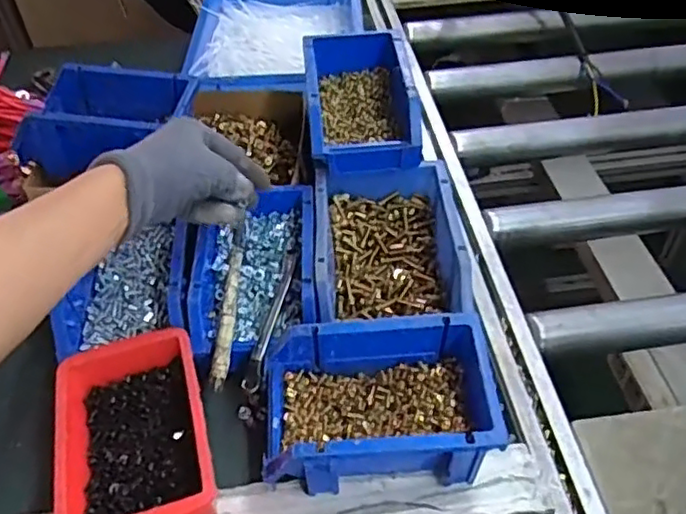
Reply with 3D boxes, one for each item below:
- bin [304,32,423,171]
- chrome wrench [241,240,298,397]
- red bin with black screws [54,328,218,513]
[{"bbox_3d":[0.016,-0.157,0.619,0.100,0.059,0.166,-5,46,-2],"label":"bin"},{"bbox_3d":[-0.056,0.043,0.529,0.014,0.008,0.152,7,47,9],"label":"chrome wrench"},{"bbox_3d":[-0.146,0.130,0.457,0.099,0.059,0.154,-13,47,-10],"label":"red bin with black screws"}]

